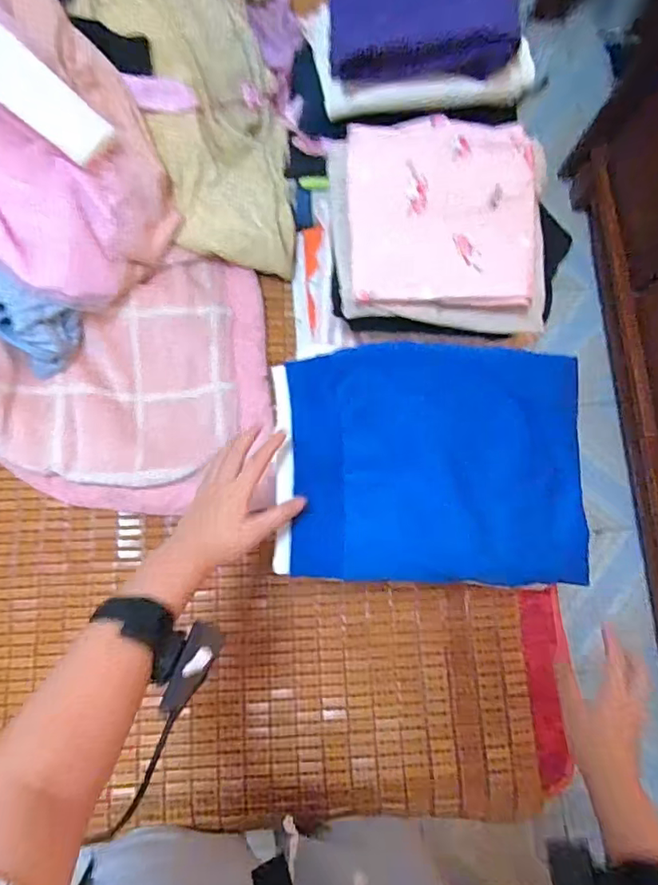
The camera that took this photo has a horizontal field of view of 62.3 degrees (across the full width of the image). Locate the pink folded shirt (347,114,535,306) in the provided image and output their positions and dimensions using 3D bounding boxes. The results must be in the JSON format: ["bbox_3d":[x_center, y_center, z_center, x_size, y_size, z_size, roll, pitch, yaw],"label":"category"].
[{"bbox_3d":[0.123,-0.253,0.587,0.197,0.035,0.200,-1,79,-4],"label":"pink folded shirt"}]

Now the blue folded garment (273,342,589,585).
[{"bbox_3d":[0.113,0.021,0.577,0.329,0.050,0.243,0,80,-2],"label":"blue folded garment"}]

